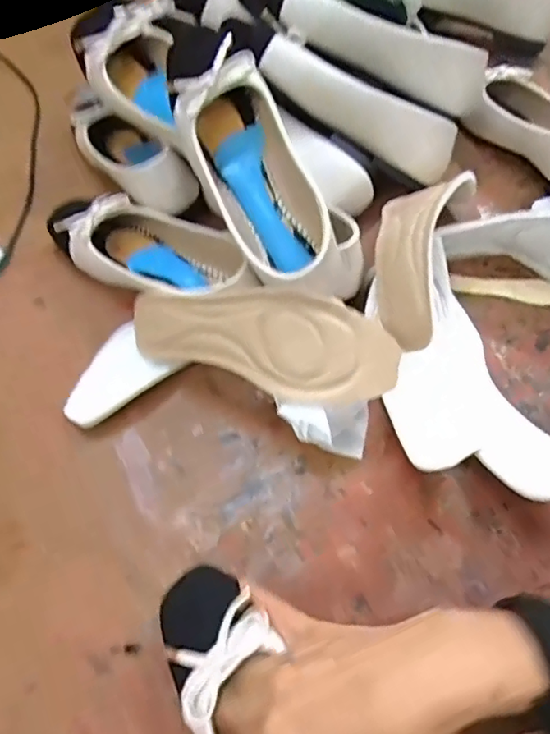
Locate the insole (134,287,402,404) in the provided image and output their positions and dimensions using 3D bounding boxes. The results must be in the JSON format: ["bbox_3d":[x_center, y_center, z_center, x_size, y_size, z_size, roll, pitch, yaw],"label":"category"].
[{"bbox_3d":[-0.015,-0.024,0.447,0.224,0.038,0.077,13,94,10],"label":"insole"}]

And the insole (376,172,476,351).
[{"bbox_3d":[0.121,-0.094,0.471,0.071,0.055,0.155,10,74,10],"label":"insole"}]

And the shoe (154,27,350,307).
[{"bbox_3d":[-0.017,-0.162,0.461,0.083,0.090,0.238,-25,84,-11],"label":"shoe"}]

